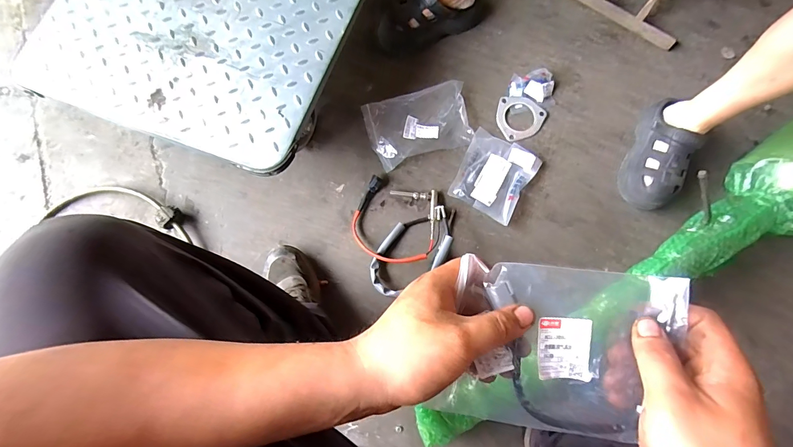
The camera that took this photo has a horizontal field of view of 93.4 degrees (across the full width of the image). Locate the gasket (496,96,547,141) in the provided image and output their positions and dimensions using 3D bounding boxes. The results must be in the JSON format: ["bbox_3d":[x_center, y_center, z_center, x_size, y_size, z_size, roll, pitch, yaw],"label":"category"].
[{"bbox_3d":[0.275,-0.231,0.830,0.103,0.006,0.104,0,76,1],"label":"gasket"}]

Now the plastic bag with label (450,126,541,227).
[{"bbox_3d":[0.204,-0.102,0.796,0.149,0.029,0.169,33,79,8],"label":"plastic bag with label"}]

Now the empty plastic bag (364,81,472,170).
[{"bbox_3d":[0.052,-0.216,0.811,0.229,0.052,0.143,-19,77,-4],"label":"empty plastic bag"}]

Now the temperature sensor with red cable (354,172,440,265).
[{"bbox_3d":[0.001,-0.006,0.766,0.177,0.034,0.174,15,77,5],"label":"temperature sensor with red cable"}]

